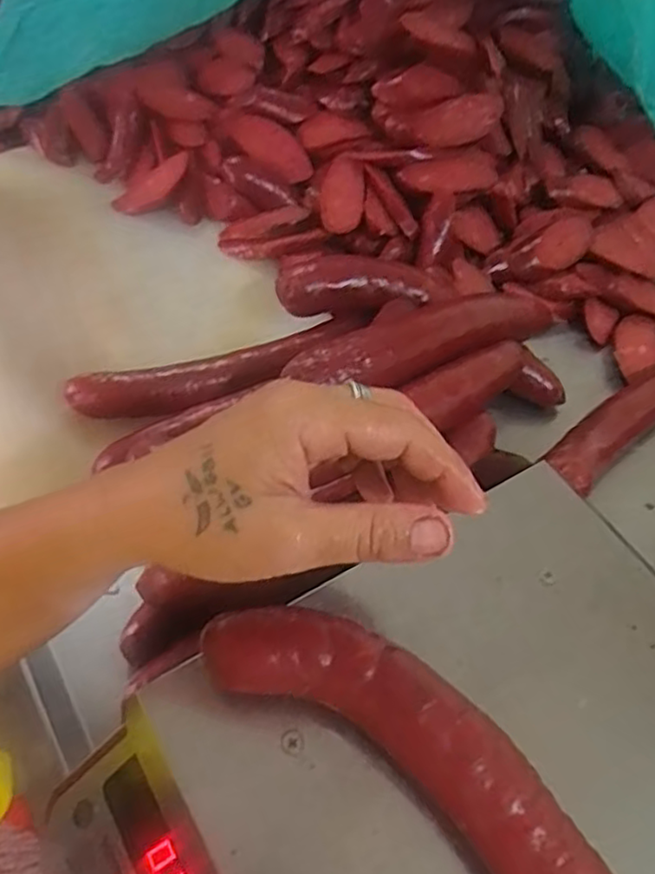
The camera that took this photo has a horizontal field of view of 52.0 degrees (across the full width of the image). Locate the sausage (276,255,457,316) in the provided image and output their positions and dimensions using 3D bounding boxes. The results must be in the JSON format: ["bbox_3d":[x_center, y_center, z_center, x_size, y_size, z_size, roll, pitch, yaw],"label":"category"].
[{"bbox_3d":[0.029,-0.121,0.519,0.134,0.031,0.037,-6,55,-7],"label":"sausage"}]

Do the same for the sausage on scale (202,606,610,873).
[{"bbox_3d":[0.063,0.159,0.255,0.065,0.036,0.268,-38,64,-25],"label":"sausage on scale"}]

